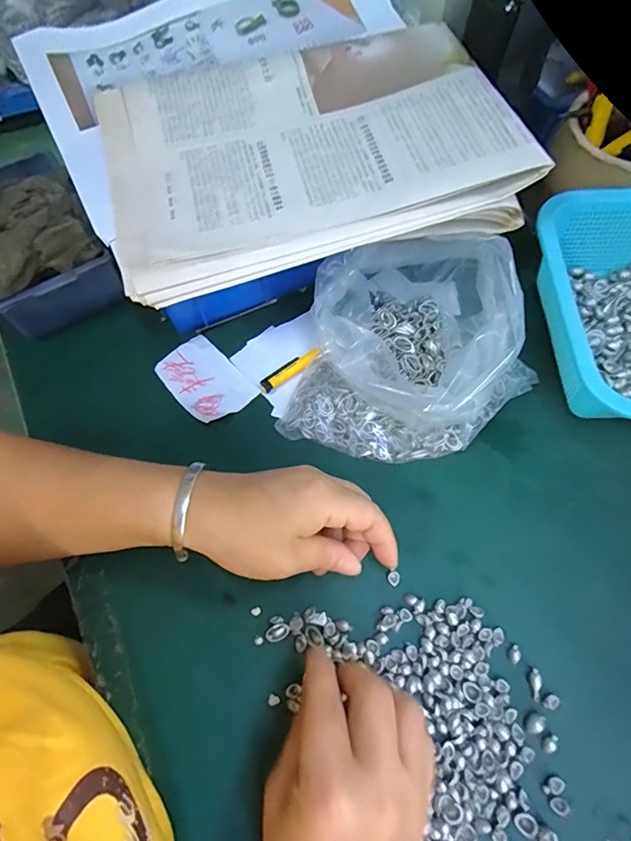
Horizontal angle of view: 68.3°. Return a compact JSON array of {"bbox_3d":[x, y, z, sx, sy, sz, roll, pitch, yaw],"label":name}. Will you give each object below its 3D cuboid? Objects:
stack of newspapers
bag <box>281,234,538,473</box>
[{"bbox_3d":[-0.010,-0.197,0.328,0.276,0.032,0.192,-15,67,-6],"label":"stack of newspapers"},{"bbox_3d":[0.078,-0.051,0.344,0.185,0.087,0.151,10,67,4],"label":"bag"}]

